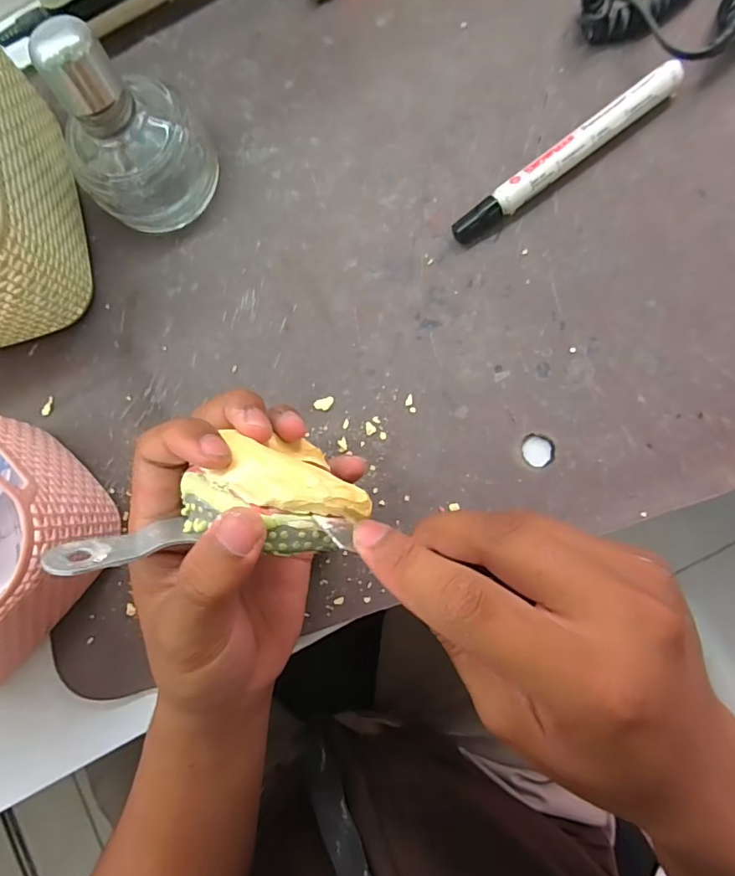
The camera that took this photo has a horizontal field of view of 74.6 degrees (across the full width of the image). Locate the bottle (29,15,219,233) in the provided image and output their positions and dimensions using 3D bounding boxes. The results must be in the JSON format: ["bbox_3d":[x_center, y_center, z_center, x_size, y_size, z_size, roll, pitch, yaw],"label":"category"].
[{"bbox_3d":[-0.135,-0.167,0.255,0.070,0.092,0.076,-40,83,1],"label":"bottle"}]

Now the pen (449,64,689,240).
[{"bbox_3d":[0.111,-0.156,0.269,0.145,0.014,0.015,-37,83,2],"label":"pen"}]

